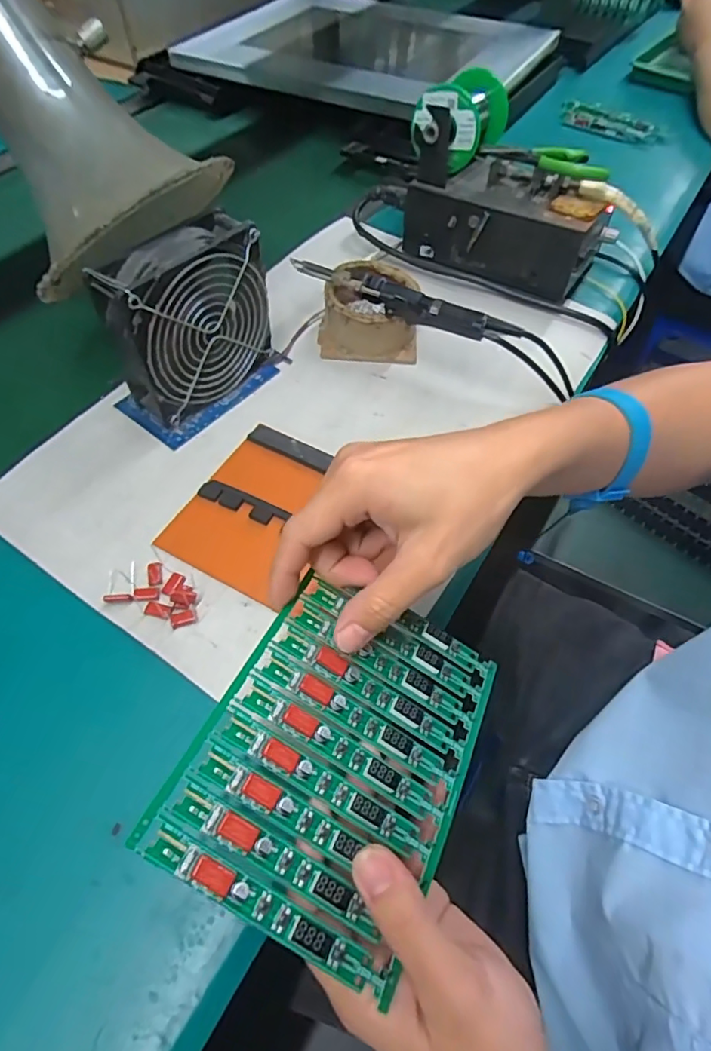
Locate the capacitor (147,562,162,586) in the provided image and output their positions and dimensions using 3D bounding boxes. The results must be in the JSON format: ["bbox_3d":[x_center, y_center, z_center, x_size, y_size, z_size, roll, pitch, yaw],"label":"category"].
[{"bbox_3d":[-0.135,0.032,0.362,0.009,0.004,0.017,-9,58,-8],"label":"capacitor"}]

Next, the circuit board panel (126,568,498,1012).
[{"bbox_3d":[-0.003,0.102,0.259,0.119,0.007,0.158,33,51,-1],"label":"circuit board panel"}]

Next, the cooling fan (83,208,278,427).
[{"bbox_3d":[-0.125,-0.152,0.413,0.042,0.120,0.123,38,64,20],"label":"cooling fan"}]

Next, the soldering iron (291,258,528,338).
[{"bbox_3d":[0.036,-0.188,0.451,0.200,0.019,0.021,24,60,13],"label":"soldering iron"}]

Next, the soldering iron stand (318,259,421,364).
[{"bbox_3d":[0.012,-0.196,0.491,0.088,0.049,0.085,3,58,0],"label":"soldering iron stand"}]

